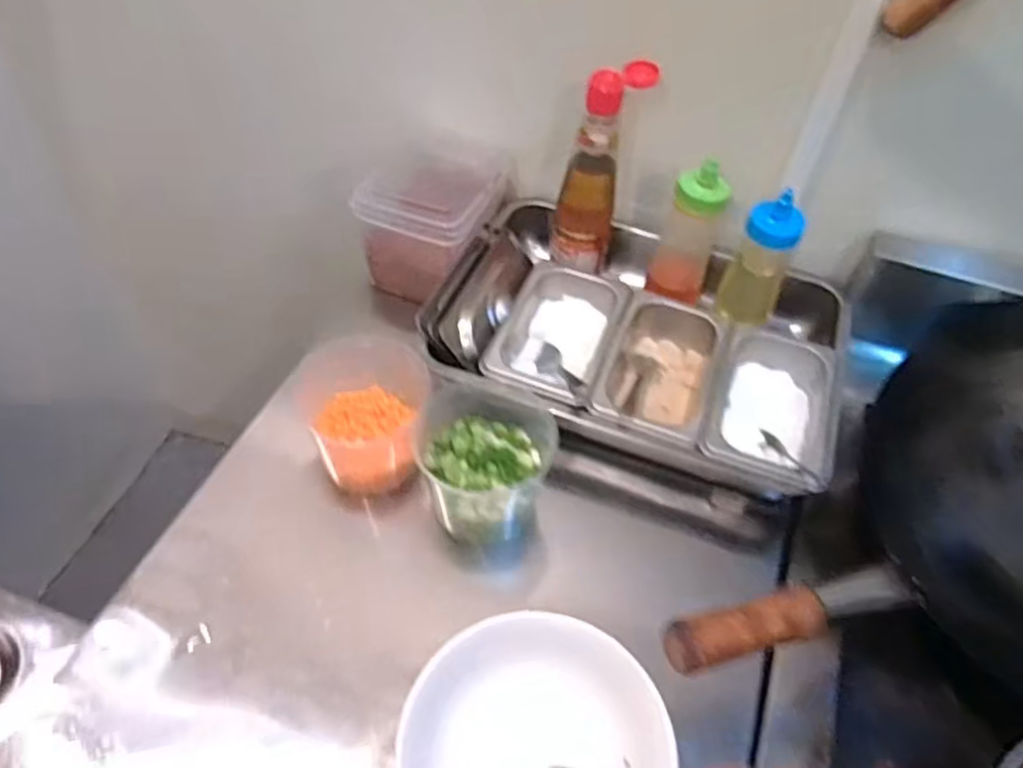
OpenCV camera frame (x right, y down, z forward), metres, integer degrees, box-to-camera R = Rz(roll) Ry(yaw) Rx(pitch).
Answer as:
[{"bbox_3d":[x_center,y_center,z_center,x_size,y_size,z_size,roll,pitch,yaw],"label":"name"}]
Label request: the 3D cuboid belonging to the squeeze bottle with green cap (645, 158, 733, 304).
[{"bbox_3d":[0.183,-0.156,0.741,0.055,0.163,0.062,18,51,10],"label":"squeeze bottle with green cap"}]

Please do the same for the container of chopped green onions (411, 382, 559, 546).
[{"bbox_3d":[-0.021,0.076,0.636,0.103,0.112,0.108,2,50,-3],"label":"container of chopped green onions"}]

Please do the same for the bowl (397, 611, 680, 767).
[{"bbox_3d":[0.018,0.246,0.479,0.174,0.053,0.166,2,50,-3],"label":"bowl"}]

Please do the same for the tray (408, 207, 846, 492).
[{"bbox_3d":[0.134,-0.057,0.753,0.383,0.070,0.308,16,51,9],"label":"tray"}]

